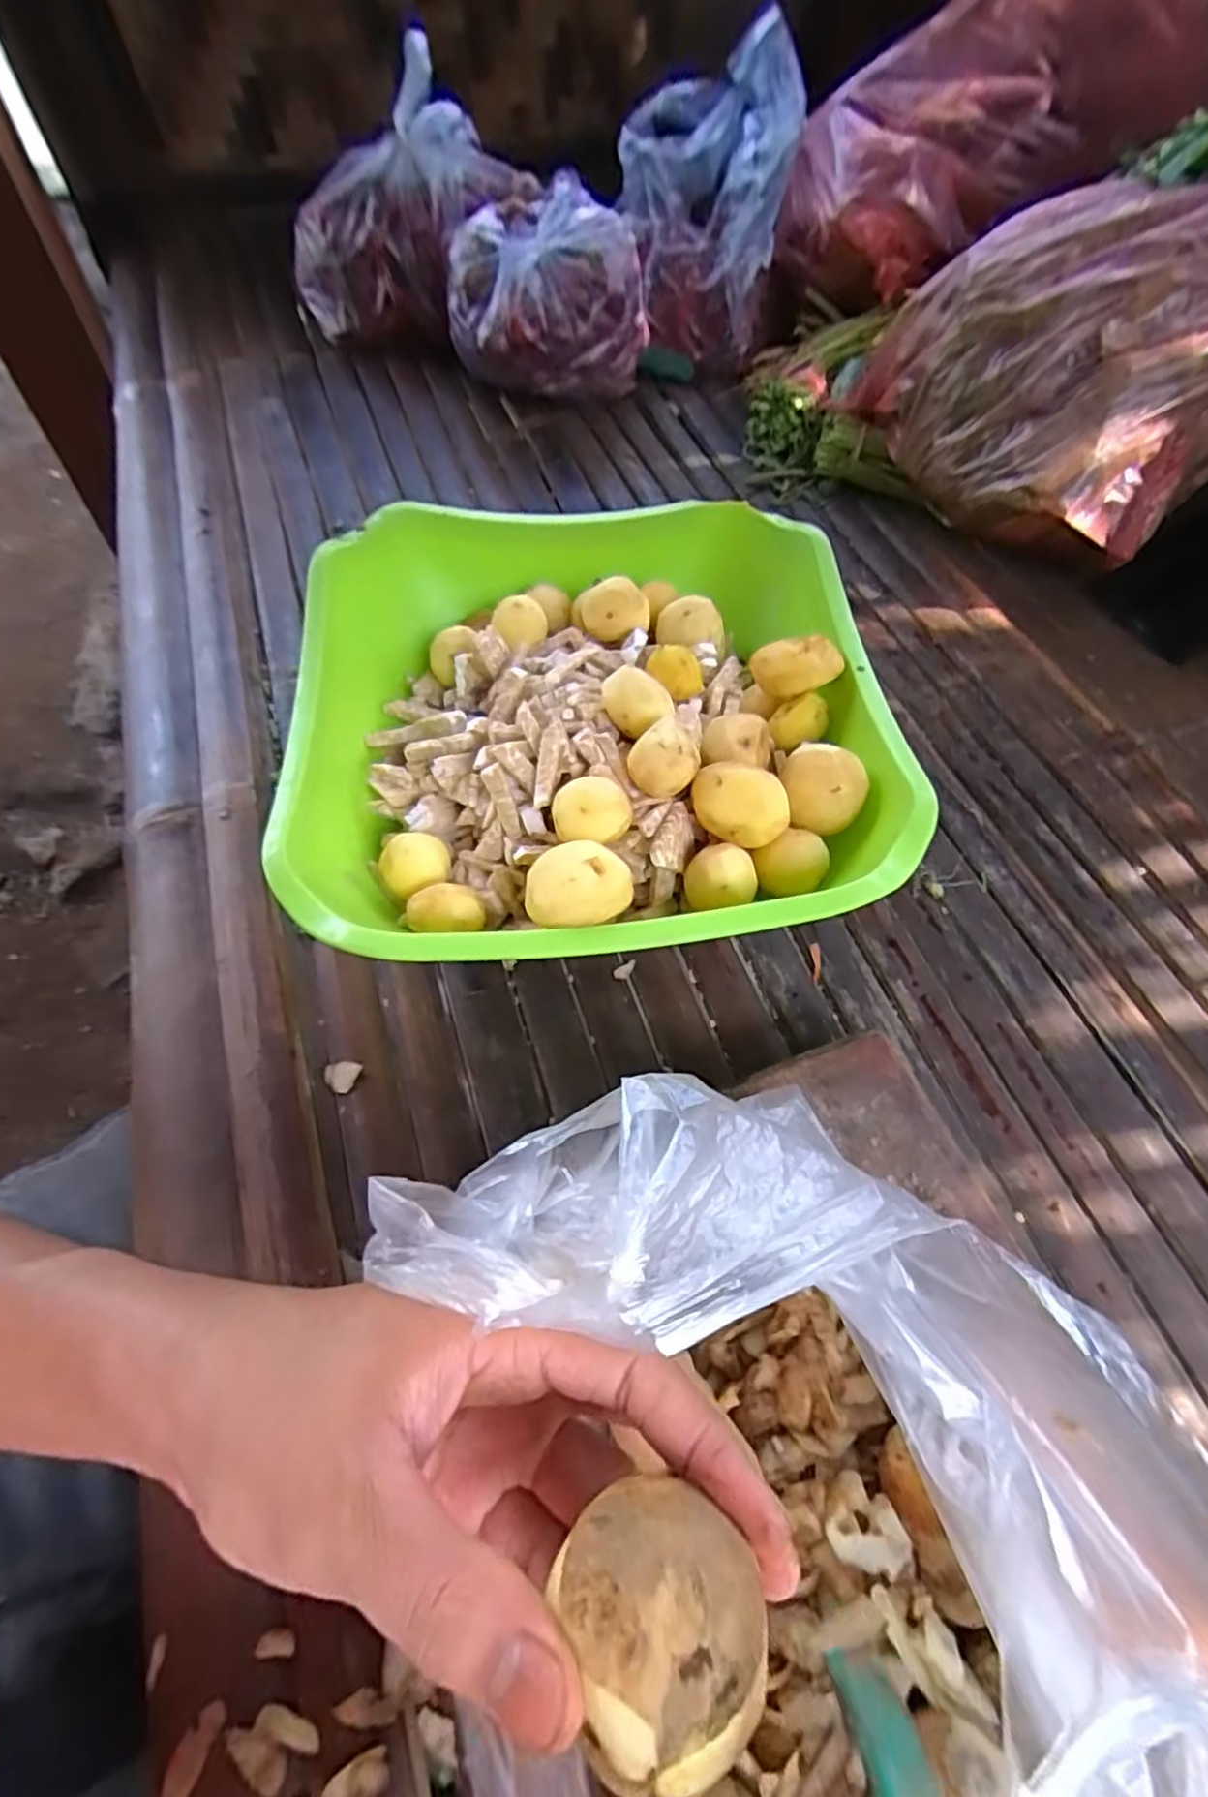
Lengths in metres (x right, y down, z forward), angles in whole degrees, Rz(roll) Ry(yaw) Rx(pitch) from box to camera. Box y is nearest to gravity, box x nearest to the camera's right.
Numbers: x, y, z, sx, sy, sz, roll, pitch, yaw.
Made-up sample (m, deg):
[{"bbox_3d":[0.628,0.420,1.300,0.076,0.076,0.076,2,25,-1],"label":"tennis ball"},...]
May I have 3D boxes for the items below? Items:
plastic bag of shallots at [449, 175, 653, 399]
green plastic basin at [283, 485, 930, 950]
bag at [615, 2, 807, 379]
[{"bbox_3d":[-0.048,-0.496,0.594,0.160,0.119,0.113,-5,61,-2],"label":"plastic bag of shallots"},{"bbox_3d":[-0.019,-0.085,0.378,0.297,0.105,0.272,1,58,-1],"label":"green plastic basin"},{"bbox_3d":[0.087,-0.626,0.638,0.141,0.191,0.158,0,61,0],"label":"bag"}]

